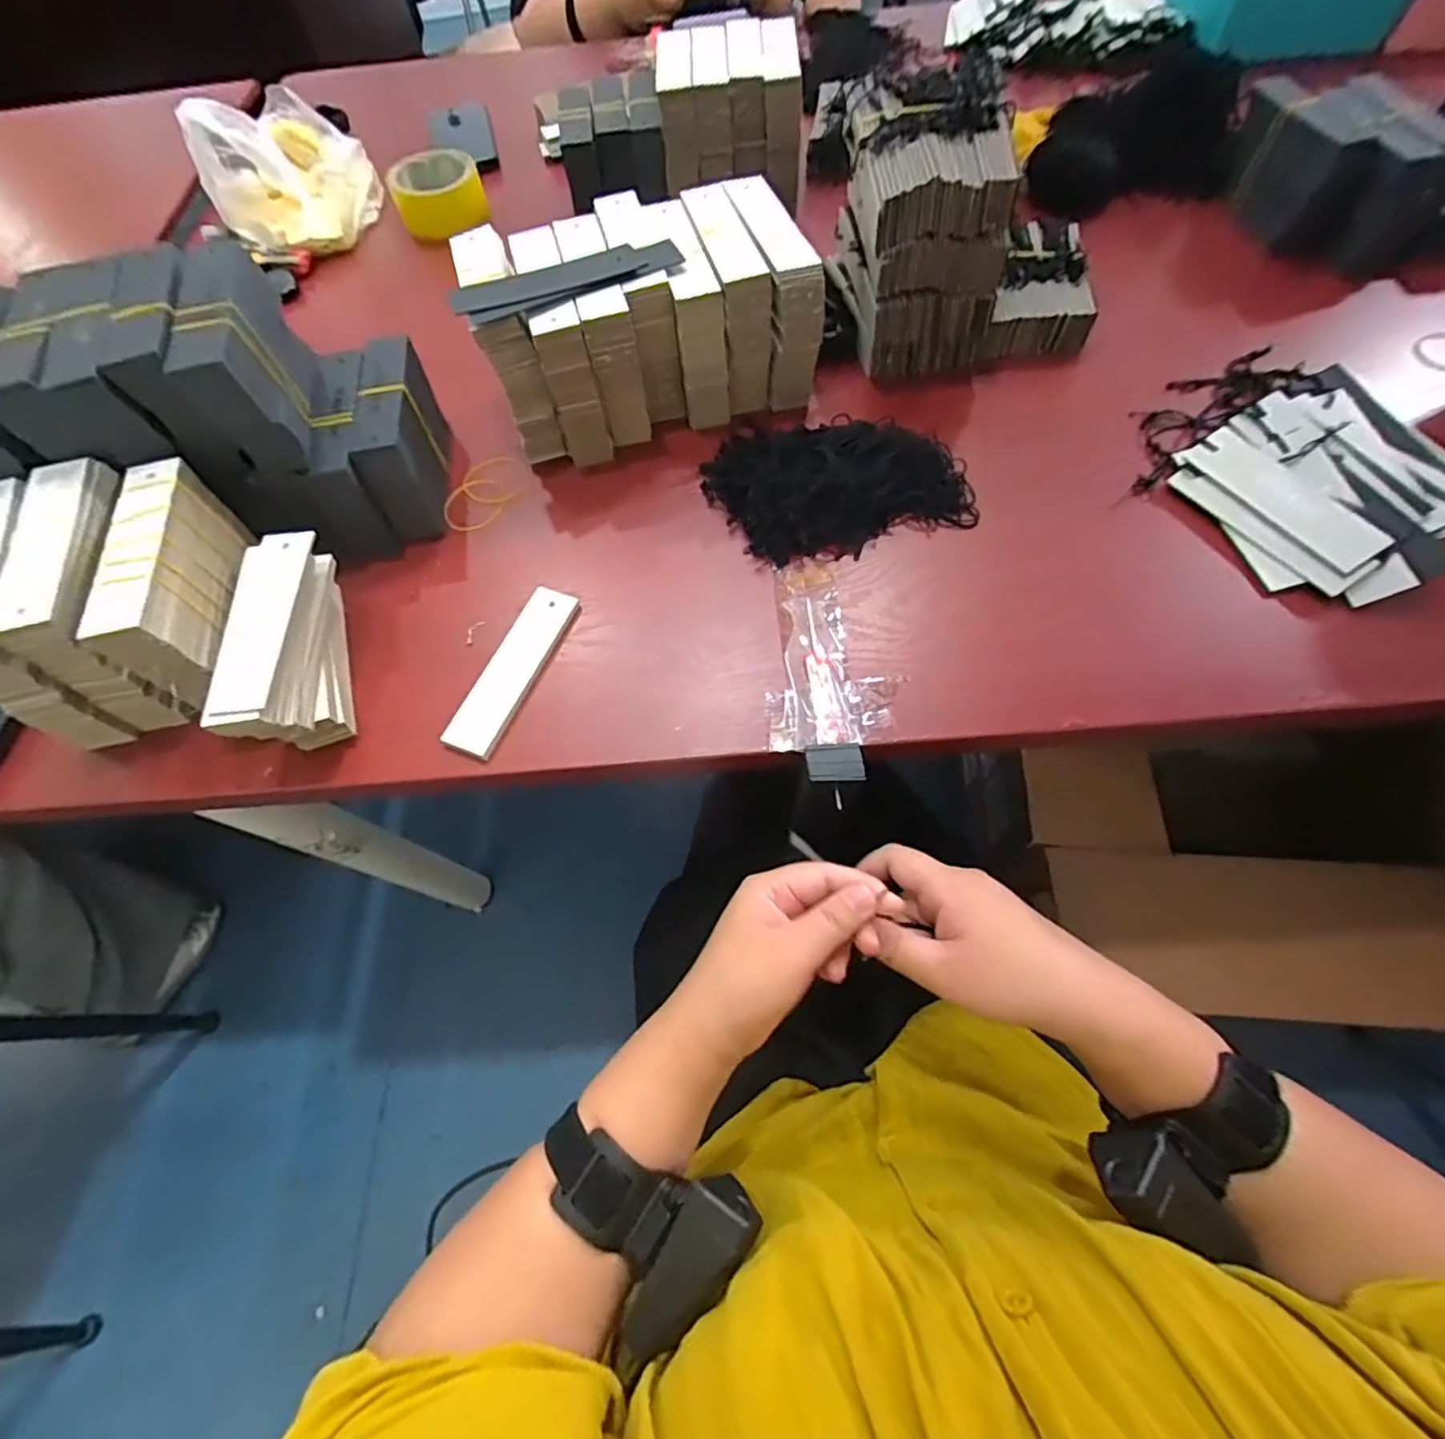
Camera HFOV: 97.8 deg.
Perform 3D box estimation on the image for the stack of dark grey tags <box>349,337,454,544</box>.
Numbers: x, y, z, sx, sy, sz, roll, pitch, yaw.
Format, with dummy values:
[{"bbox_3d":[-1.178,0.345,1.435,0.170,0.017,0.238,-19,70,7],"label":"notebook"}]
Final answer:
[{"bbox_3d":[-0.241,-0.212,0.483,0.034,0.080,0.136,-11,63,-1],"label":"stack of dark grey tags"}]

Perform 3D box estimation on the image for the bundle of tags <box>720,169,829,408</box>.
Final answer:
[{"bbox_3d":[0.040,-0.334,0.502,0.039,0.109,0.136,-16,62,-3],"label":"bundle of tags"}]

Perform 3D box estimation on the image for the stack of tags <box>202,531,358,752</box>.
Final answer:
[{"bbox_3d":[-0.269,-0.043,0.399,0.047,0.068,0.139,-12,62,-1],"label":"stack of tags"}]

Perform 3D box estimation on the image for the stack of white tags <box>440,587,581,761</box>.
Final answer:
[{"bbox_3d":[-0.138,-0.033,0.416,0.034,0.013,0.126,18,66,13],"label":"stack of white tags"}]

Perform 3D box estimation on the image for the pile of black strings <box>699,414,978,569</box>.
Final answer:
[{"bbox_3d":[0.083,-0.185,0.458,0.188,0.043,0.136,-11,63,-1],"label":"pile of black strings"}]

